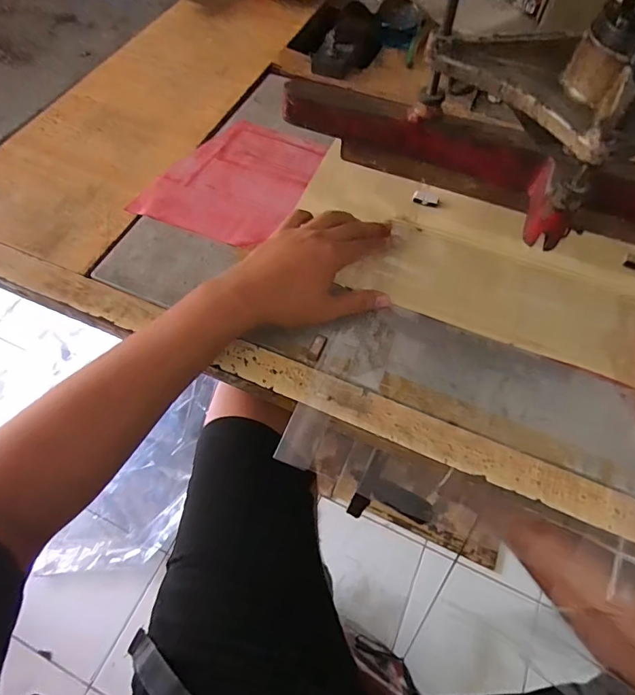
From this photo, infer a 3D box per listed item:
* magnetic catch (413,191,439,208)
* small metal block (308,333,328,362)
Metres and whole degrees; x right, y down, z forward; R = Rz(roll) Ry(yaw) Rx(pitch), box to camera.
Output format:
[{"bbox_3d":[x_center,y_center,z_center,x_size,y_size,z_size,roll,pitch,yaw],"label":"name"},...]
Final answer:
[{"bbox_3d":[0.120,-0.165,0.477,0.028,0.009,0.012,21,61,11],"label":"magnetic catch"},{"bbox_3d":[0.000,0.000,0.385,0.011,0.005,0.025,21,61,11],"label":"small metal block"}]

